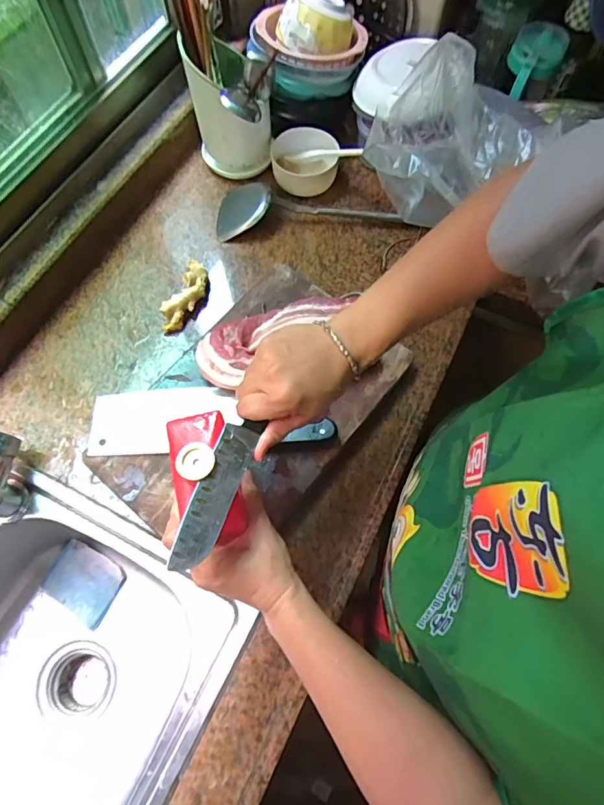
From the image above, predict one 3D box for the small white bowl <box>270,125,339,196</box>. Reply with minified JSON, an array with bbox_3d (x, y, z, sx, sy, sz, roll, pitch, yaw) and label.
[{"bbox_3d":[0.002,-0.389,0.766,0.108,0.056,0.106,0,67,0],"label":"small white bowl"}]

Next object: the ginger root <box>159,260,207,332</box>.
[{"bbox_3d":[-0.166,-0.151,0.682,0.041,0.030,0.109,22,69,9],"label":"ginger root"}]

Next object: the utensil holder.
[{"bbox_3d":[-0.098,-0.444,0.718,0.113,0.182,0.111,0,67,0],"label":"utensil holder"}]

